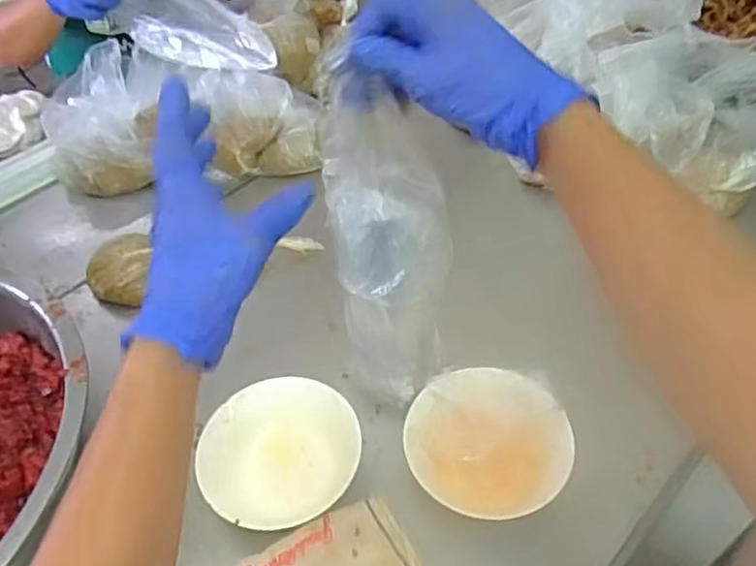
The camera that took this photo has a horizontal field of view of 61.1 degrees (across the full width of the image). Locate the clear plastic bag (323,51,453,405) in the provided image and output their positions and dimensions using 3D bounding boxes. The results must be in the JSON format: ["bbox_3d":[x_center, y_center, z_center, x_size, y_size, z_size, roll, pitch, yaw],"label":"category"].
[{"bbox_3d":[0.009,-0.018,0.515,0.091,0.323,0.040,0,40,8],"label":"clear plastic bag"}]

